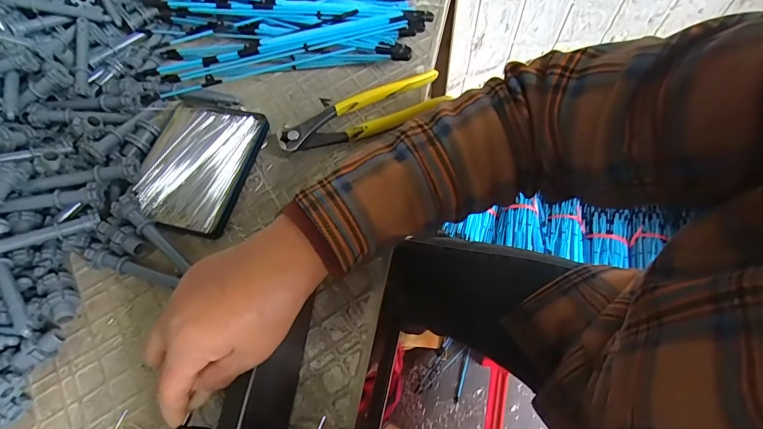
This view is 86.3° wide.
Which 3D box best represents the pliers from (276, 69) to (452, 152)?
[{"bbox_3d":[-0.018,-0.095,0.381,0.159,0.031,0.057,-15,64,-5],"label":"pliers"}]

